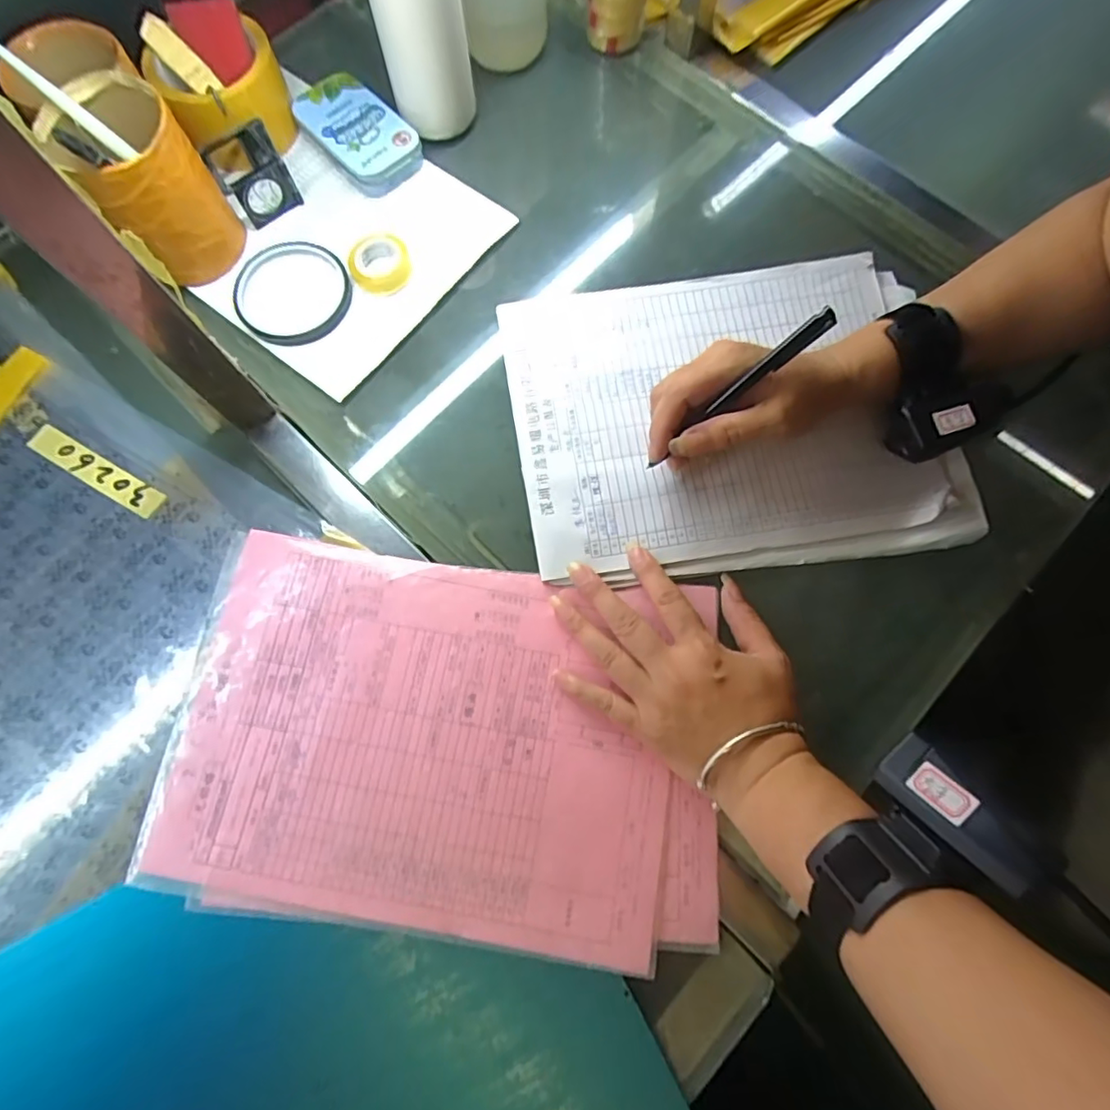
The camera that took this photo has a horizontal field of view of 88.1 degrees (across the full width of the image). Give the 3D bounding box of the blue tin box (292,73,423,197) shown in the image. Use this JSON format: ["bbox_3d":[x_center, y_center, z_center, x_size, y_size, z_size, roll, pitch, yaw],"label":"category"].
[{"bbox_3d":[-0.160,-0.343,0.465,0.063,0.015,0.116,-41,79,-10],"label":"blue tin box"}]

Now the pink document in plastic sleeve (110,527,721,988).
[{"bbox_3d":[-0.065,0.111,0.355,0.323,0.006,0.219,6,74,0],"label":"pink document in plastic sleeve"}]

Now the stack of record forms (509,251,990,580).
[{"bbox_3d":[0.119,-0.099,0.409,0.289,0.011,0.227,-9,76,-3],"label":"stack of record forms"}]

